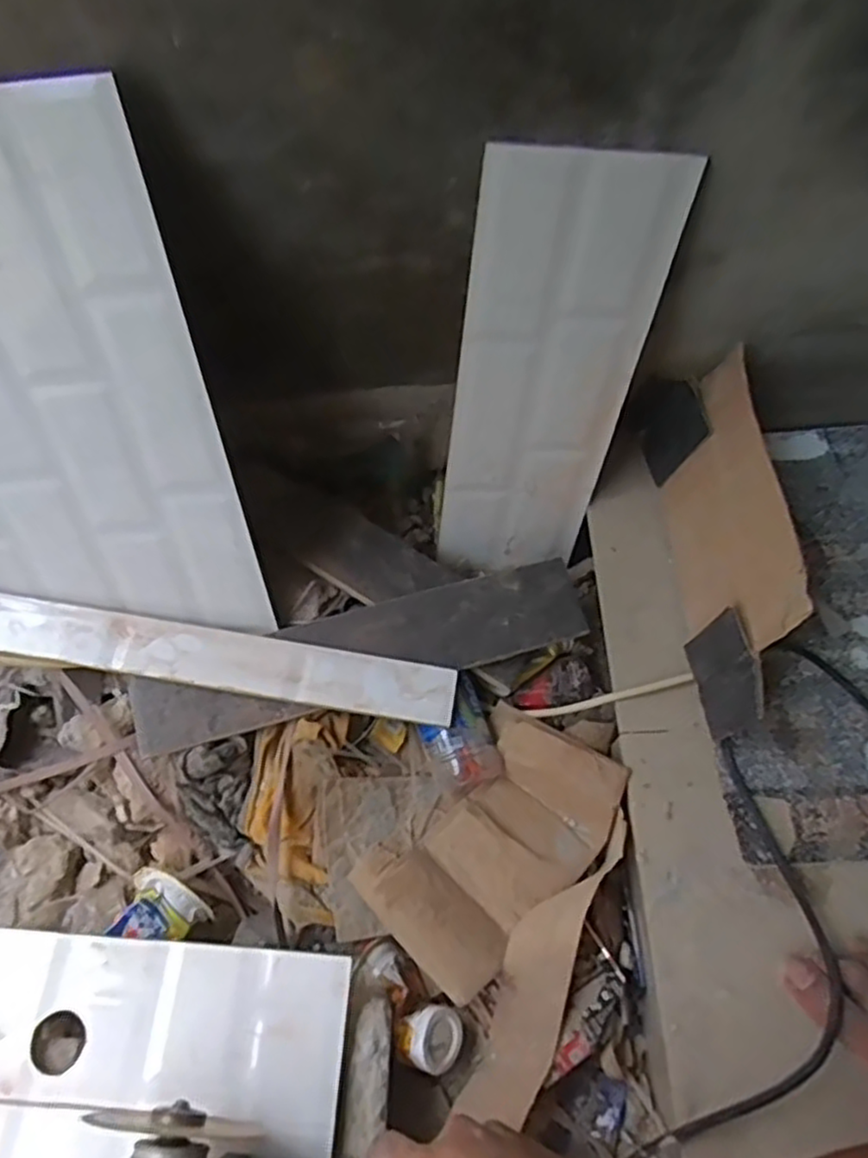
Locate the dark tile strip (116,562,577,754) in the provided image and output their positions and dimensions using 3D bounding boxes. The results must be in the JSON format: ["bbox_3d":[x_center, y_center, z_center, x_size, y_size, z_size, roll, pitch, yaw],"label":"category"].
[{"bbox_3d":[-0.059,0.063,0.606,0.391,0.012,0.076,-14,74,-9],"label":"dark tile strip"}]

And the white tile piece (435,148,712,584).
[{"bbox_3d":[0.088,-0.143,0.581,0.139,0.405,0.016,4,52,-2],"label":"white tile piece"}]

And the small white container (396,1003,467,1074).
[{"bbox_3d":[-0.006,0.335,0.505,0.049,0.037,0.040,18,61,-33],"label":"small white container"}]

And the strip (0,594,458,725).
[{"bbox_3d":[-0.176,0.067,0.577,0.387,0.010,0.052,10,73,-3],"label":"strip"}]

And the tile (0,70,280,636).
[{"bbox_3d":[-0.278,-0.113,0.495,0.251,0.384,0.008,-3,36,4],"label":"tile"}]

